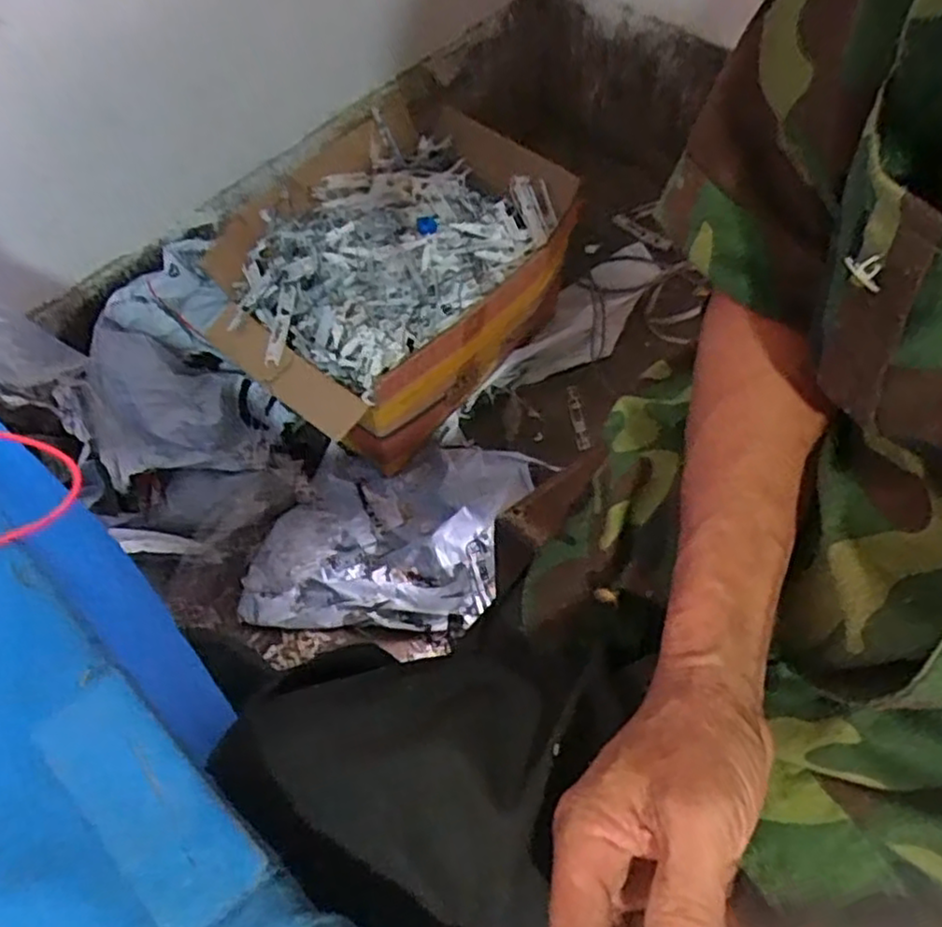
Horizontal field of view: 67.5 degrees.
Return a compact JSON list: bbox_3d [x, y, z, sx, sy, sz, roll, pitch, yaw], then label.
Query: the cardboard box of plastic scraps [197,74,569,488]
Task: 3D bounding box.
[{"bbox_3d":[-0.117,-0.285,1.069,0.399,0.207,0.534,35,68,21],"label":"cardboard box of plastic scraps"}]

